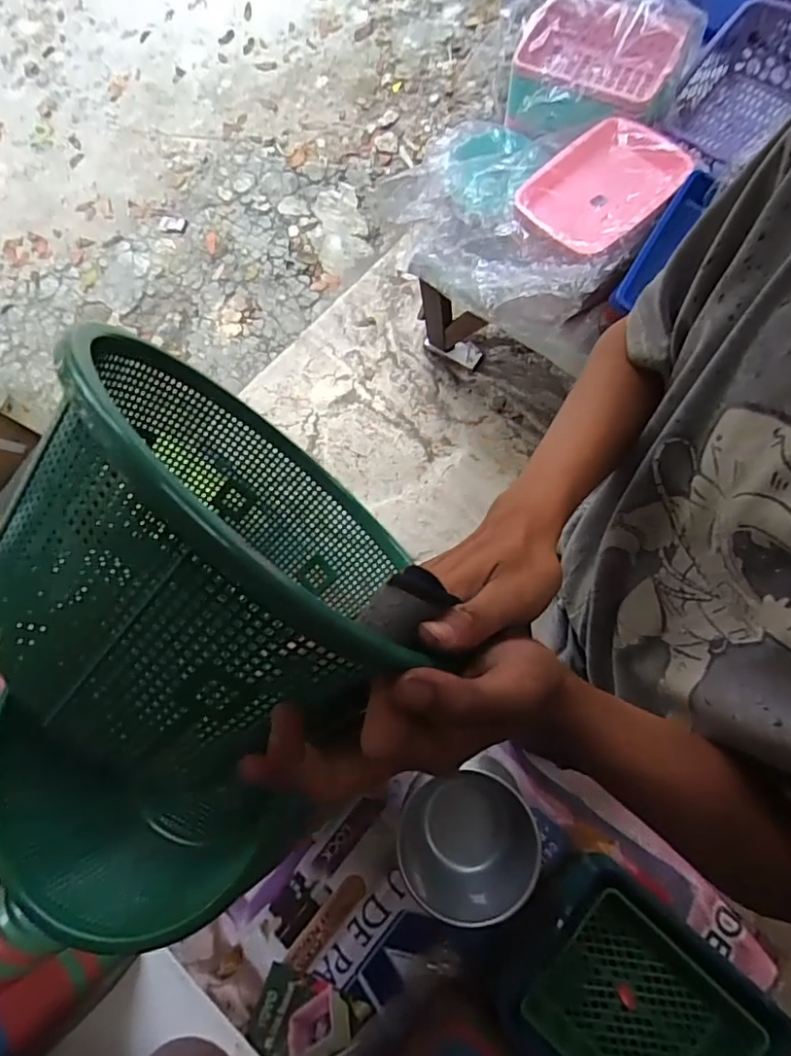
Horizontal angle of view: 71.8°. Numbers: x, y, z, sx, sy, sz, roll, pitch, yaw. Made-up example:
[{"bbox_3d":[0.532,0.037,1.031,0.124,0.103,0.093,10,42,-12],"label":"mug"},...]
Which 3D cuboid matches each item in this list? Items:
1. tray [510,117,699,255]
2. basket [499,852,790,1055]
[{"bbox_3d":[0.406,-0.668,1.070,0.312,0.042,0.224,-40,76,-5],"label":"tray"},{"bbox_3d":[0.344,0.695,0.801,0.342,0.102,0.272,38,82,12],"label":"basket"}]

